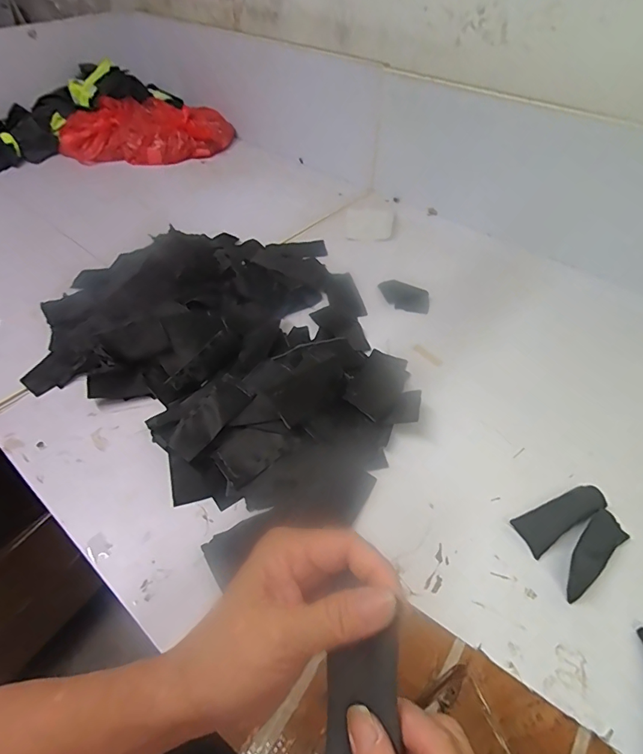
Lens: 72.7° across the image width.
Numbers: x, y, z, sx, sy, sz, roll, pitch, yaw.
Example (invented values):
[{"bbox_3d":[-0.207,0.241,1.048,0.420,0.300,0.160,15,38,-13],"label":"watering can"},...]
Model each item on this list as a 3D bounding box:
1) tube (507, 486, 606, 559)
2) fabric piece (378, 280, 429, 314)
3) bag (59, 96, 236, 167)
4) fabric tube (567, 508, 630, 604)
[{"bbox_3d":[0.264,0.153,0.478,0.102,0.020,0.040,-19,50,-16],"label":"tube"},{"bbox_3d":[0.137,-0.137,0.742,0.102,0.009,0.053,30,69,32],"label":"fabric piece"},{"bbox_3d":[-0.464,-0.637,1.140,0.425,0.098,0.167,7,48,5],"label":"bag"},{"bbox_3d":[0.277,0.182,0.451,0.099,0.025,0.034,-30,54,-25],"label":"fabric tube"}]

